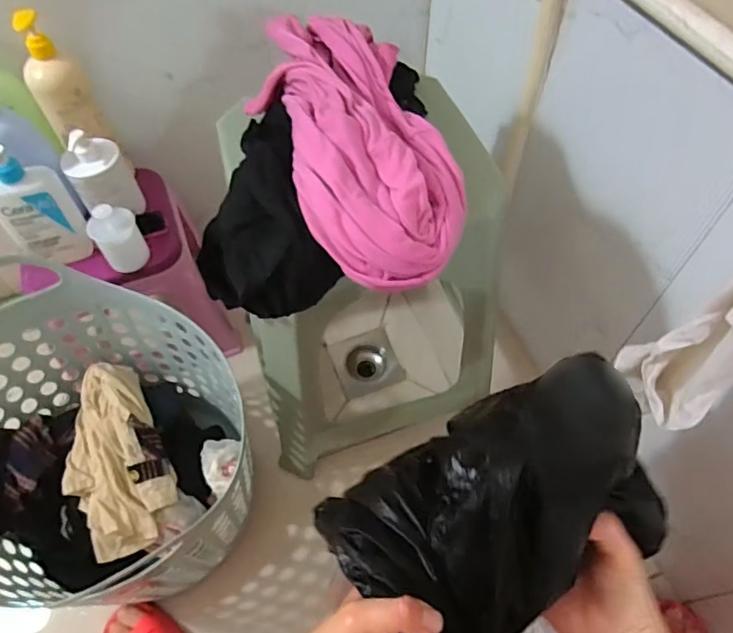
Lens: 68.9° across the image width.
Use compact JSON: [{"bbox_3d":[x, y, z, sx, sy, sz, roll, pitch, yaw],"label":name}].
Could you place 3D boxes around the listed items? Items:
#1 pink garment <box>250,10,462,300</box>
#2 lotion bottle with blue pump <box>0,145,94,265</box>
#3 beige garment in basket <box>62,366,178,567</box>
[{"bbox_3d":[-0.009,-0.171,0.505,0.152,0.081,0.316,-20,57,-12],"label":"pink garment"},{"bbox_3d":[-0.457,-0.148,0.745,0.100,0.178,0.042,-22,58,-13],"label":"lotion bottle with blue pump"},{"bbox_3d":[-0.348,0.195,0.752,0.126,0.046,0.252,-13,75,-8],"label":"beige garment in basket"}]

